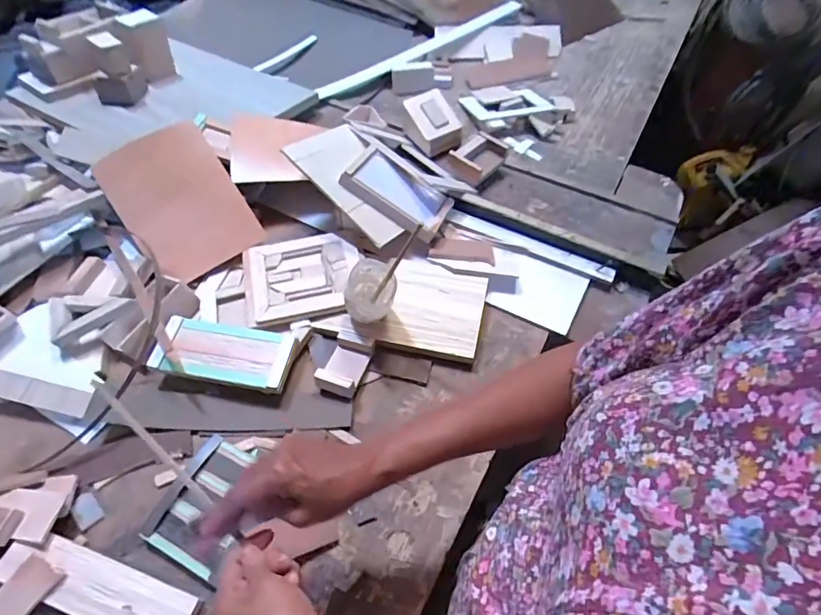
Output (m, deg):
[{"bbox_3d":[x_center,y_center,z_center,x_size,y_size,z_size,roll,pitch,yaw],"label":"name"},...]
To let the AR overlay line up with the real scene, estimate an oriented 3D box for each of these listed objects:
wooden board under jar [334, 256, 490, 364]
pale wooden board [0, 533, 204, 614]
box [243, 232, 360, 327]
[{"bbox_3d":[0.009,-0.003,0.662,0.184,0.017,0.155,11,56,9],"label":"wooden board under jar"},{"bbox_3d":[-0.315,0.281,0.462,0.208,0.009,0.053,18,60,7],"label":"pale wooden board"},{"bbox_3d":[-0.160,-0.044,0.680,0.163,0.015,0.147,-12,56,-7],"label":"box"}]

